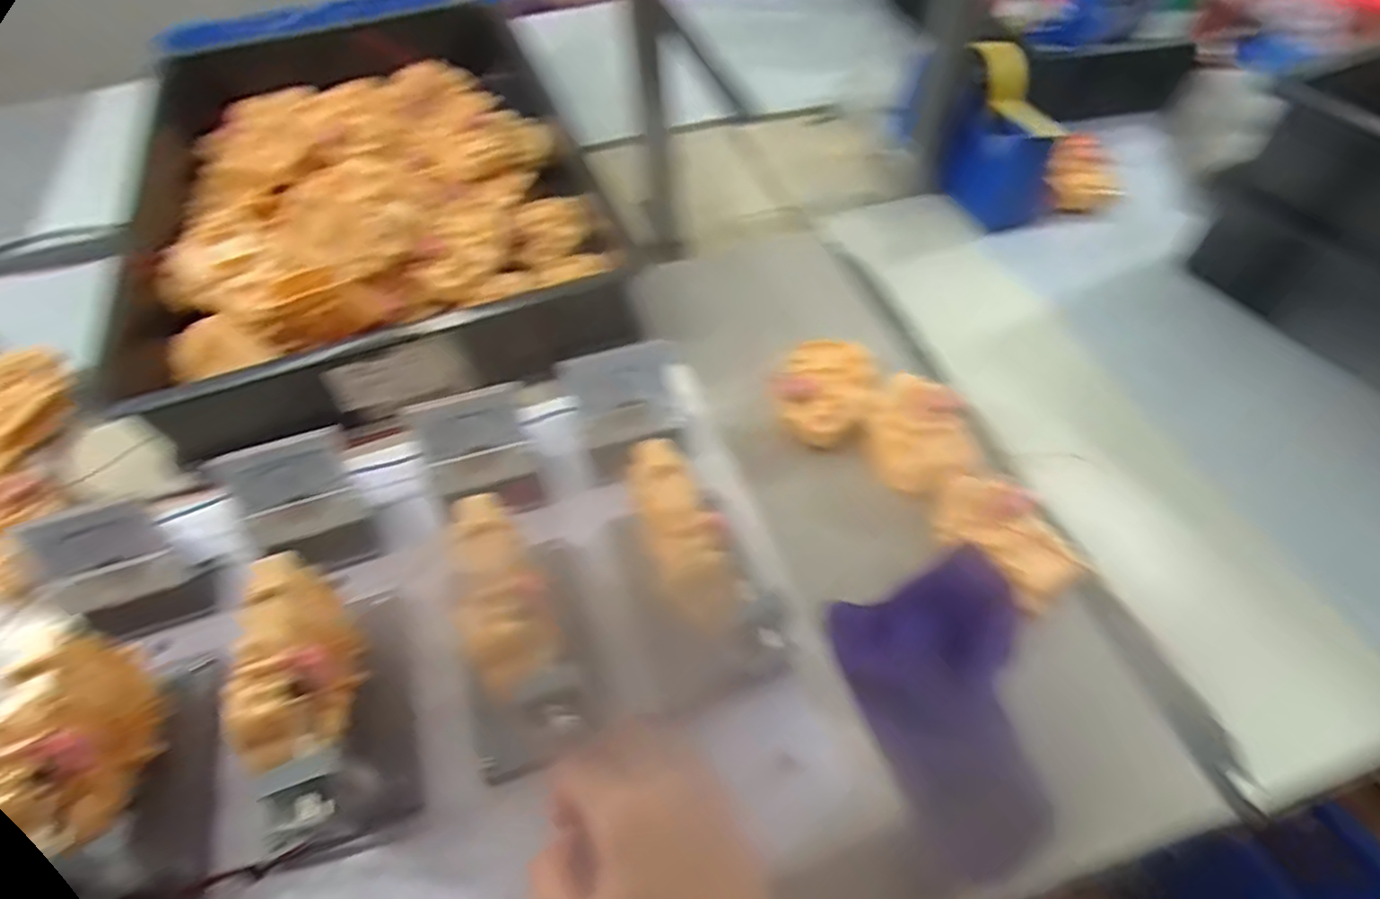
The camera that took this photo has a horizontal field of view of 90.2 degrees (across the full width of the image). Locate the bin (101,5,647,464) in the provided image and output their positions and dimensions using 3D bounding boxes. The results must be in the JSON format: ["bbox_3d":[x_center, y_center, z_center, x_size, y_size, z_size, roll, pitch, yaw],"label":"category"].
[{"bbox_3d":[-0.339,-0.272,0.688,0.438,0.092,0.590,-19,55,-12],"label":"bin"}]

